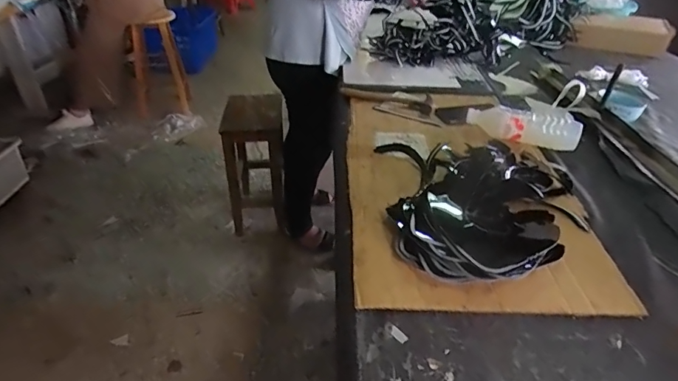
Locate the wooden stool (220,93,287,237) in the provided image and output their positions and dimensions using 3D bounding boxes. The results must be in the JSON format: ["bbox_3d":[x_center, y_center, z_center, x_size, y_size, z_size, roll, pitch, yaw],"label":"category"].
[{"bbox_3d":[-0.341,-0.101,1.760,0.225,0.550,0.325,-1,35,-4],"label":"wooden stool"}]

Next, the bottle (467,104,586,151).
[{"bbox_3d":[0.395,-0.140,0.903,0.227,0.068,0.059,13,37,10],"label":"bottle"}]

